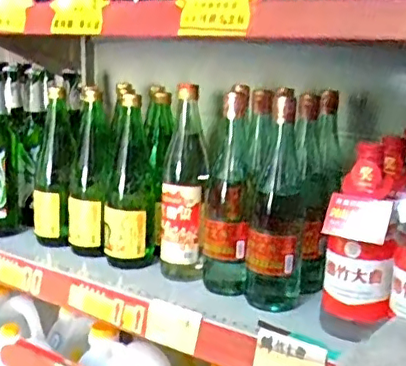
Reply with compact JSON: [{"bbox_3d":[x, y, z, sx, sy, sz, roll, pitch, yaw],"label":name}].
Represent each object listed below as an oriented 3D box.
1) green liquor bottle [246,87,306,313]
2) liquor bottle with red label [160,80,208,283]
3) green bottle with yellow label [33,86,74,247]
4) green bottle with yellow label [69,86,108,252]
[{"bbox_3d":[0.095,0.027,0.717,0.072,0.250,0.071,3,13,6],"label":"green liquor bottle"},{"bbox_3d":[-0.025,0.000,0.790,0.057,0.256,0.067,3,13,4],"label":"liquor bottle with red label"},{"bbox_3d":[-0.230,-0.021,0.897,0.061,0.229,0.078,-2,13,-19],"label":"green bottle with yellow label"},{"bbox_3d":[-0.165,-0.011,0.851,0.064,0.232,0.064,0,13,-9],"label":"green bottle with yellow label"}]

